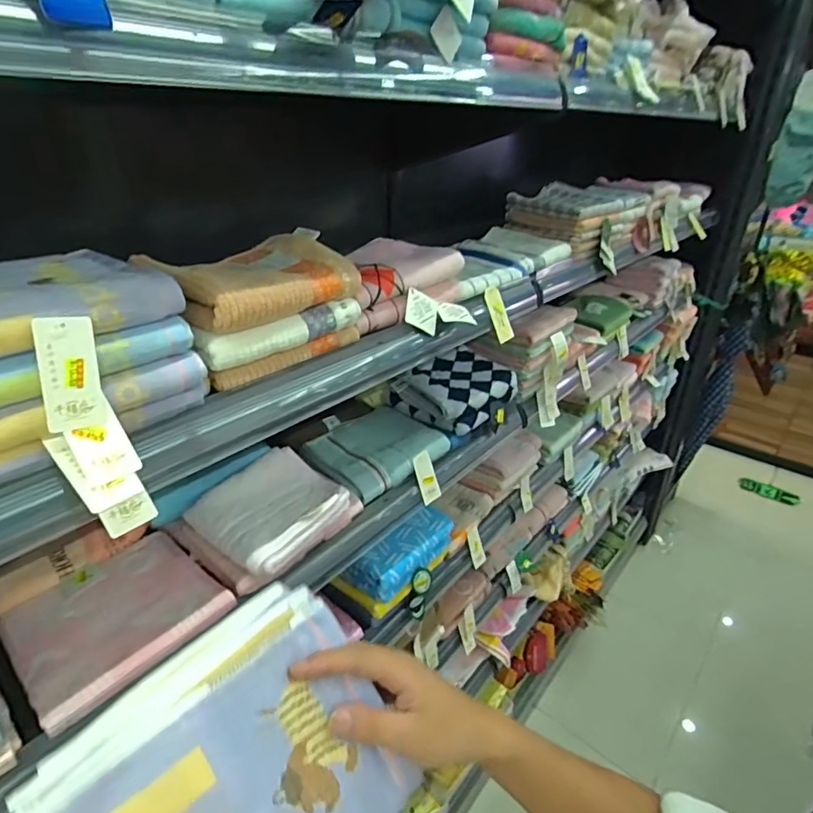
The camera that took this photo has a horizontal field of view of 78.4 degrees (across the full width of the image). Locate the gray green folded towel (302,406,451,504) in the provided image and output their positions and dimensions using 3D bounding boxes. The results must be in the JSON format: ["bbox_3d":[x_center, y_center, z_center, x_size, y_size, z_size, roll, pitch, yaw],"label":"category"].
[{"bbox_3d":[-0.051,0.063,0.784,0.193,0.032,0.158,-23,35,-36],"label":"gray green folded towel"}]

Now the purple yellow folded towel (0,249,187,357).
[{"bbox_3d":[-0.301,-0.083,0.383,0.156,0.039,0.190,19,33,32],"label":"purple yellow folded towel"}]

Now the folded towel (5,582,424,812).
[{"bbox_3d":[-0.097,0.229,0.301,0.180,0.168,0.033,-29,-2,-42],"label":"folded towel"}]

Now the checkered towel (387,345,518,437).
[{"bbox_3d":[0.095,-0.037,0.877,0.205,0.076,0.142,-25,36,-38],"label":"checkered towel"}]

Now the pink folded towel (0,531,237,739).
[{"bbox_3d":[-0.310,0.216,0.531,0.181,0.019,0.179,22,35,36],"label":"pink folded towel"}]

